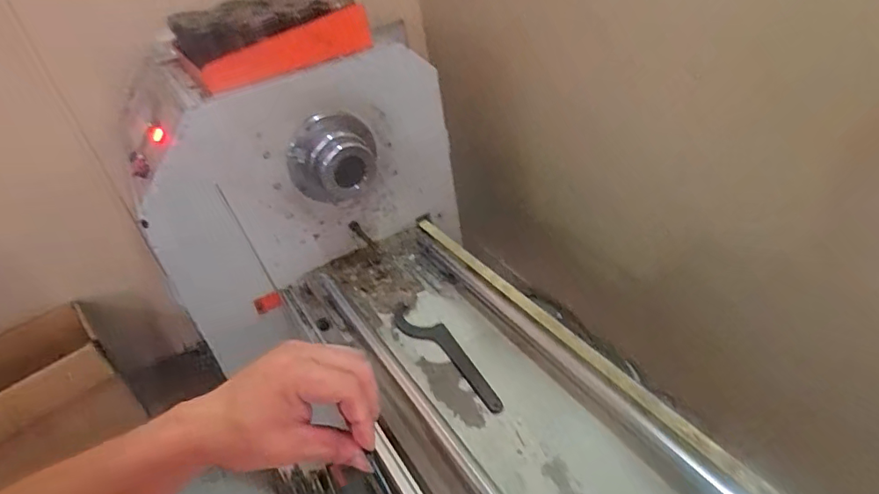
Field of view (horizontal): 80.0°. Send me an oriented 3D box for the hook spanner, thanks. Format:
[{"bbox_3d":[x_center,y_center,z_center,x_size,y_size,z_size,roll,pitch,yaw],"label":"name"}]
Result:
[{"bbox_3d":[0.018,0.192,0.954,0.062,0.011,0.318,-32,41,-24],"label":"hook spanner"}]

